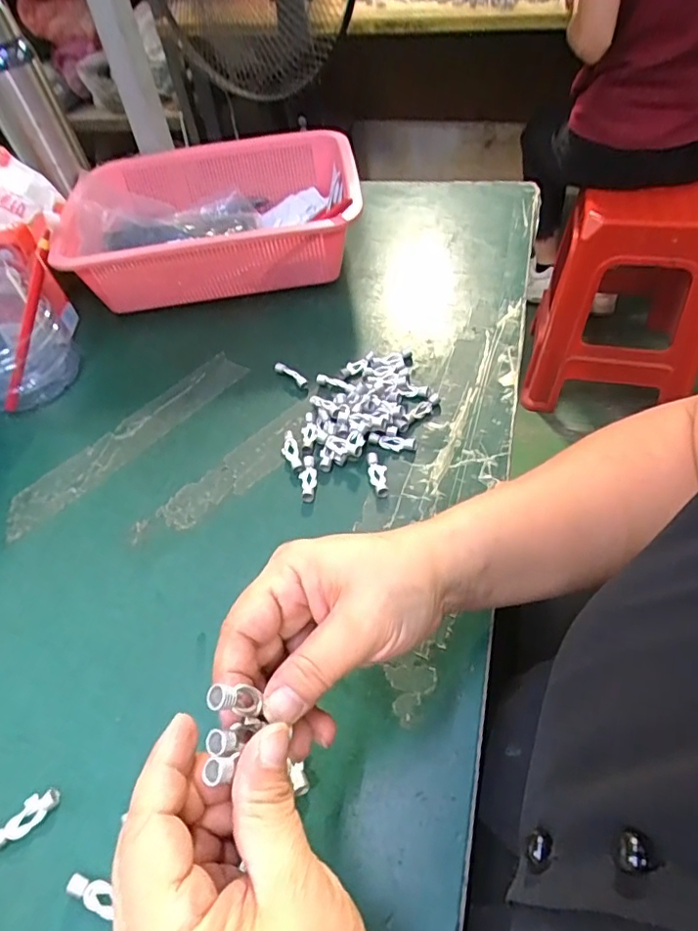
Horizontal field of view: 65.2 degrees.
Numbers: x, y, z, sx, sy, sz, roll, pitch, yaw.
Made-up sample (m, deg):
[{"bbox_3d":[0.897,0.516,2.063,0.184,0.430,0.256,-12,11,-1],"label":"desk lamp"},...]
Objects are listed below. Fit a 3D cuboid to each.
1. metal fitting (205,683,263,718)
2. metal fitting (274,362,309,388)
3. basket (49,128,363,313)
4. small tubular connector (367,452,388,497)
[{"bbox_3d":[-0.042,0.090,0.210,0.010,0.028,0.010,-13,56,20],"label":"metal fitting"},{"bbox_3d":[-0.051,-0.080,0.482,0.038,0.008,0.009,32,61,27],"label":"metal fitting"},{"bbox_3d":[-0.136,-0.260,0.589,0.292,0.090,0.217,-3,51,3],"label":"basket"},{"bbox_3d":[0.021,0.006,0.402,0.013,0.008,0.036,-6,51,1],"label":"small tubular connector"}]

